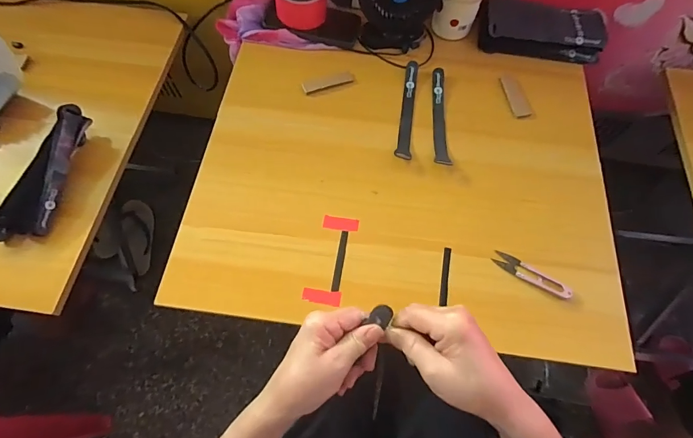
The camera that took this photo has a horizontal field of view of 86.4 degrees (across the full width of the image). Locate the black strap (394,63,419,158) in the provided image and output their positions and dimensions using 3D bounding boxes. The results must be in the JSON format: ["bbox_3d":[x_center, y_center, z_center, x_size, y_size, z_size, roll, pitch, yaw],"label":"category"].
[{"bbox_3d":[0.097,-0.175,0.585,0.023,0.012,0.190,8,66,2],"label":"black strap"}]

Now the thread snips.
[{"bbox_3d":[0.242,0.072,0.481,0.103,0.009,0.022,28,69,11],"label":"thread snips"}]

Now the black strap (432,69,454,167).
[{"bbox_3d":[0.148,-0.164,0.582,0.023,0.012,0.187,4,66,1],"label":"black strap"}]

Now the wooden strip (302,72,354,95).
[{"bbox_3d":[-0.030,-0.225,0.605,0.083,0.004,0.025,-19,68,-9],"label":"wooden strip"}]

